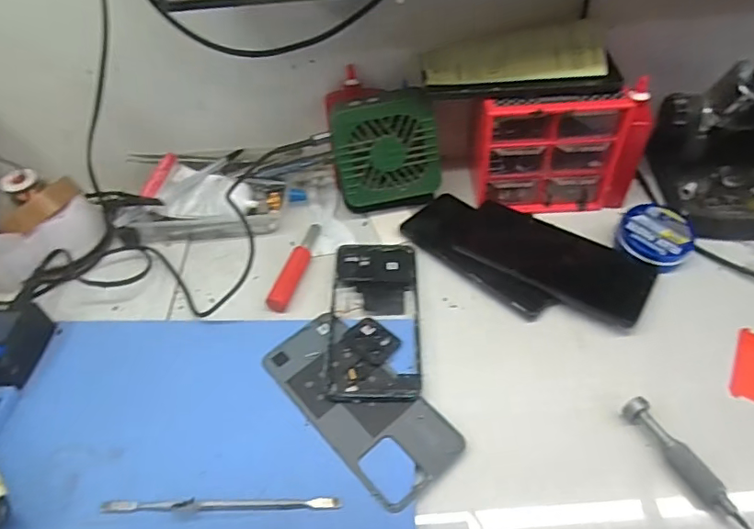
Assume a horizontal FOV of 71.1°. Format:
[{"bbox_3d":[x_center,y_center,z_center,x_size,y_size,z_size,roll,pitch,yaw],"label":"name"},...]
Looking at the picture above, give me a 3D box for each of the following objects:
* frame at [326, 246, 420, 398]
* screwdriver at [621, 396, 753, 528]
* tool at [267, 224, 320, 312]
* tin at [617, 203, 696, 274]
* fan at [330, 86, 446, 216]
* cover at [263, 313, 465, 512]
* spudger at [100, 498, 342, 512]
[{"bbox_3d":[-0.002,0.040,0.449,0.074,0.008,0.165,-2,48,2],"label":"frame"},{"bbox_3d":[0.206,0.134,0.346,0.014,0.012,0.107,-21,50,-15],"label":"screwdriver"},{"bbox_3d":[-0.074,-0.001,0.493,0.015,0.012,0.105,12,50,14],"label":"tool"},{"bbox_3d":[0.250,-0.025,0.475,0.067,0.021,0.060,-31,53,-23],"label":"tin"},{"bbox_3d":[0.008,-0.110,0.514,0.096,0.116,0.045,-7,30,-2],"label":"fan"},{"bbox_3d":[-0.015,0.101,0.399,0.072,0.009,0.159,-35,55,-25],"label":"cover"},{"bbox_3d":[-0.104,0.158,0.348,0.157,0.005,0.008,-1,48,2],"label":"spudger"}]

